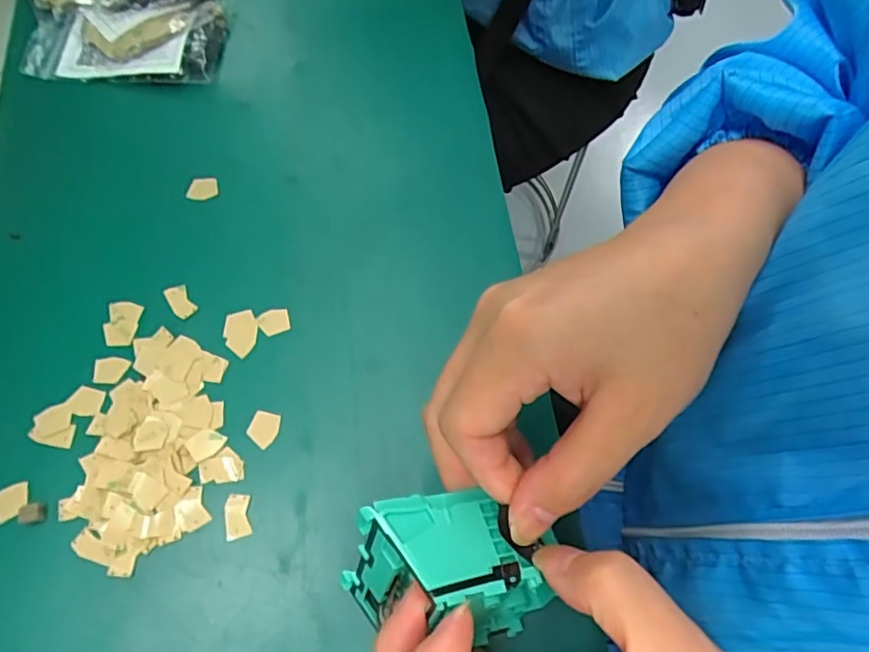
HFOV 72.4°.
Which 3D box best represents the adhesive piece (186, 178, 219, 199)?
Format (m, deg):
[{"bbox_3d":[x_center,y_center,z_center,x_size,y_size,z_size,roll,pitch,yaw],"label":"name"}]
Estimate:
[{"bbox_3d":[-0.136,-0.082,0.348,0.018,0.004,0.014,-8,71,-7],"label":"adhesive piece"}]

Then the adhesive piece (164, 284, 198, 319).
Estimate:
[{"bbox_3d":[-0.137,-0.014,0.318,0.011,0.004,0.020,-32,75,-14],"label":"adhesive piece"}]

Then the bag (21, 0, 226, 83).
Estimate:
[{"bbox_3d":[-0.197,-0.182,0.377,0.116,0.013,0.062,1,70,-3],"label":"bag"}]

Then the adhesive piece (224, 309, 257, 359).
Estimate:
[{"bbox_3d":[-0.103,0.004,0.316,0.017,0.004,0.026,-5,71,-6],"label":"adhesive piece"}]

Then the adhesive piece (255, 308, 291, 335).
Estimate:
[{"bbox_3d":[-0.087,-0.003,0.318,0.017,0.004,0.014,-13,71,-8],"label":"adhesive piece"}]

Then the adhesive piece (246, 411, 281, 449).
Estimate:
[{"bbox_3d":[-0.085,0.051,0.295,0.014,0.004,0.018,14,70,1],"label":"adhesive piece"}]

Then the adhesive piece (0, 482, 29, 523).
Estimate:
[{"bbox_3d":[-0.197,0.081,0.275,0.018,0.004,0.015,-28,74,-13],"label":"adhesive piece"}]

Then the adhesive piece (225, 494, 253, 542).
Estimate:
[{"bbox_3d":[-0.093,0.089,0.278,0.012,0.004,0.020,-9,71,-7],"label":"adhesive piece"}]

